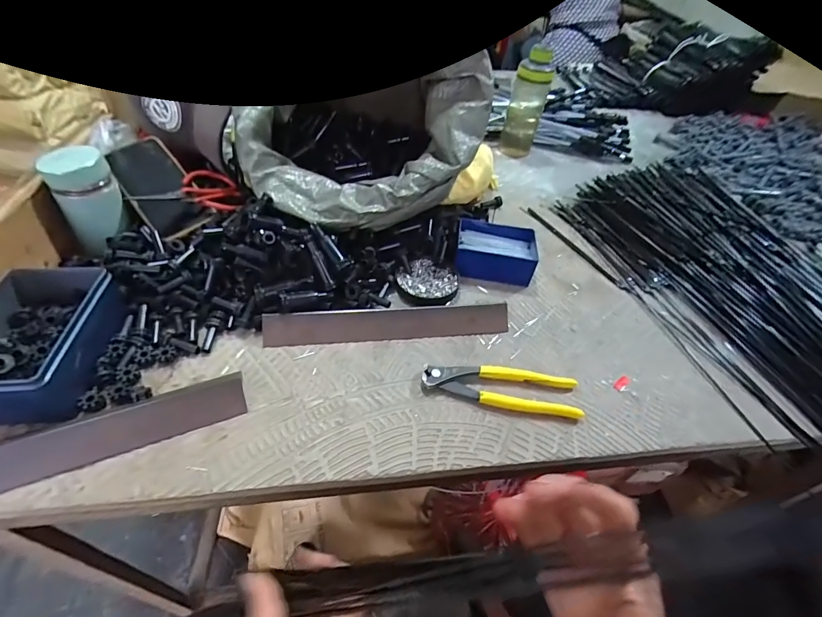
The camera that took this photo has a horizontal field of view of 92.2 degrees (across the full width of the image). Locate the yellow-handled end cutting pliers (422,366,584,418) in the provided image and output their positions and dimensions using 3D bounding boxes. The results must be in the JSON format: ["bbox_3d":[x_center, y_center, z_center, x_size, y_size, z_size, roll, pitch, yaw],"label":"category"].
[{"bbox_3d":[0.094,0.082,0.410,0.160,0.017,0.044,7,44,0],"label":"yellow-handled end cutting pliers"}]

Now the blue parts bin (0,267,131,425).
[{"bbox_3d":[-0.356,0.030,0.377,0.111,0.058,0.151,-3,45,-10],"label":"blue parts bin"}]

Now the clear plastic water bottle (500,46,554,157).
[{"bbox_3d":[0.230,-0.400,0.796,0.069,0.194,0.059,15,45,9],"label":"clear plastic water bottle"}]

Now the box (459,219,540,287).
[{"bbox_3d":[0.118,-0.079,0.559,0.109,0.044,0.084,9,44,2],"label":"box"}]

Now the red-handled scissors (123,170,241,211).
[{"bbox_3d":[-0.282,-0.151,0.502,0.119,0.018,0.078,2,48,-32],"label":"red-handled scissors"}]

